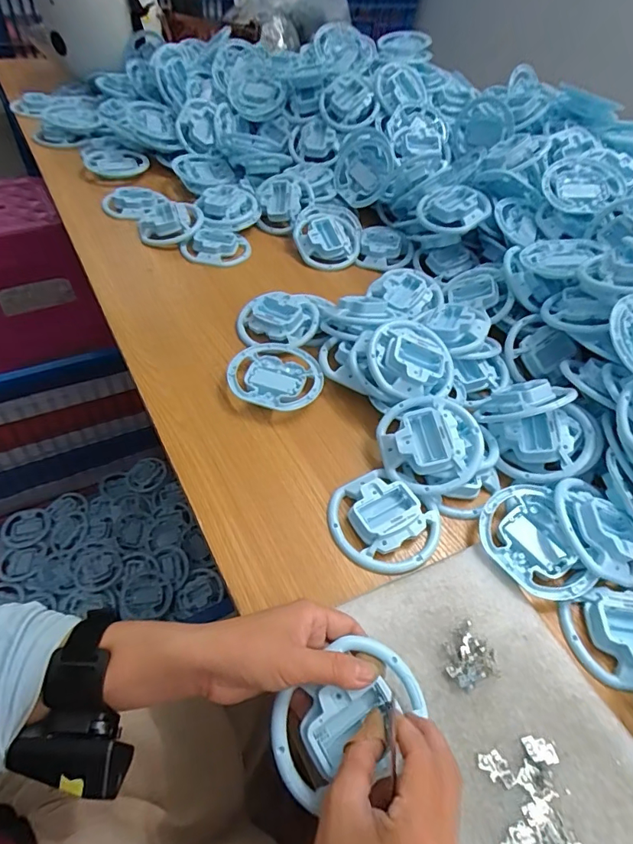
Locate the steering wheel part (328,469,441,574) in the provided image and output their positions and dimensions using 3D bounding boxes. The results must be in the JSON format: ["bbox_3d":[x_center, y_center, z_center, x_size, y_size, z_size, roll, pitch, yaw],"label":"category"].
[{"bbox_3d":[0.062,0.090,0.427,0.100,0.020,0.089,34,54,19],"label":"steering wheel part"}]

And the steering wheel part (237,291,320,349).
[{"bbox_3d":[-0.049,-0.130,0.591,0.101,0.033,0.086,2,50,-7],"label":"steering wheel part"}]

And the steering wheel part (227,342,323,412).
[{"bbox_3d":[-0.045,-0.053,0.532,0.101,0.023,0.098,4,50,-5],"label":"steering wheel part"}]

